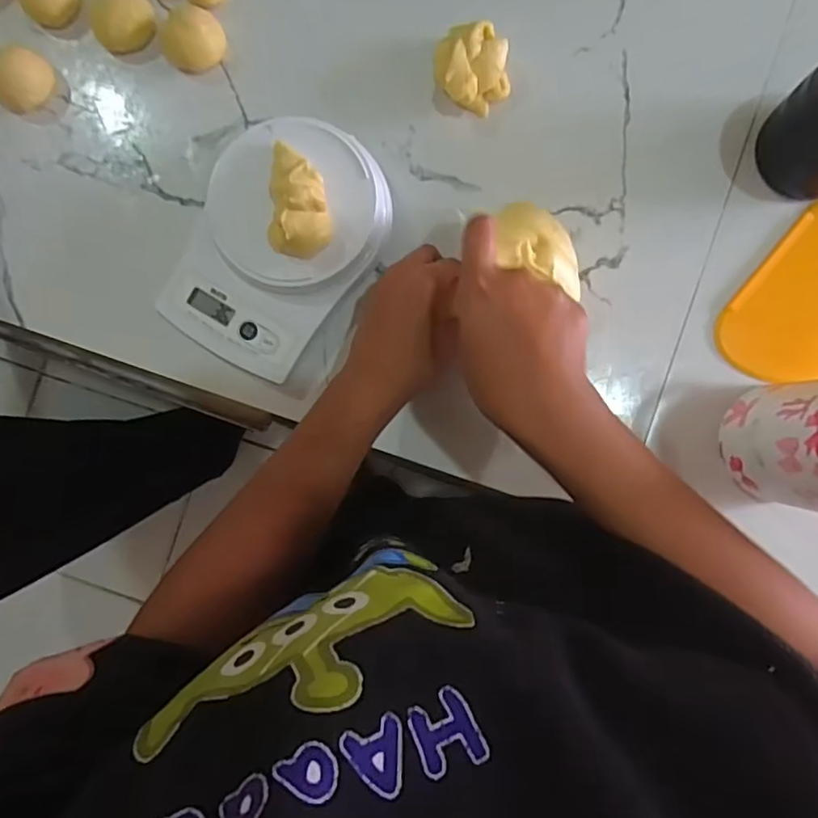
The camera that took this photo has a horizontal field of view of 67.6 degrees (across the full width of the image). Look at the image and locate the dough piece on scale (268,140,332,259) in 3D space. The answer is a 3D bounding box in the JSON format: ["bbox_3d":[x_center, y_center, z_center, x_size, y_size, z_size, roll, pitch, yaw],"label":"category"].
[{"bbox_3d":[-0.080,-0.152,0.435,0.041,0.033,0.081,-5,89,3],"label":"dough piece on scale"}]

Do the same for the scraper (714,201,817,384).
[{"bbox_3d":[0.314,-0.084,0.470,0.099,0.005,0.148,38,92,2],"label":"scraper"}]

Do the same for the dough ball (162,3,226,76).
[{"bbox_3d":[-0.171,-0.292,0.482,0.047,0.027,0.042,-38,88,3],"label":"dough ball"}]

